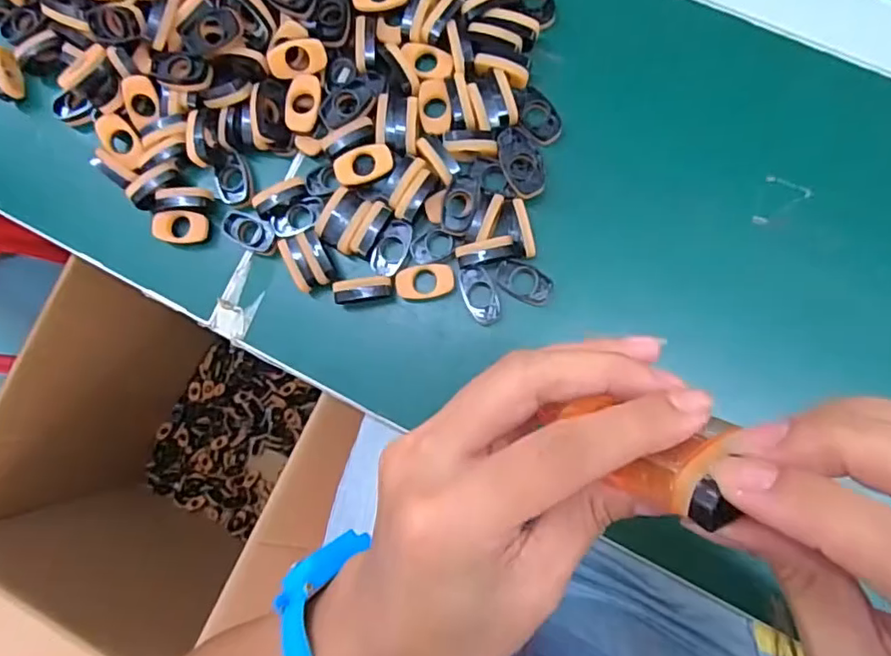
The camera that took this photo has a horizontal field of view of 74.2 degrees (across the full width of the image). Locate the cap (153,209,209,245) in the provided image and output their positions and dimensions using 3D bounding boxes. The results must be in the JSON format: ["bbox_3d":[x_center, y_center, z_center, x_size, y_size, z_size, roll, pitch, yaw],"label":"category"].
[{"bbox_3d":[-0.157,-0.060,0.350,0.032,0.008,0.020,10,85,6],"label":"cap"}]

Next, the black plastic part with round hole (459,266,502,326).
[{"bbox_3d":[0.020,-0.018,0.332,0.018,0.004,0.035,-21,101,7],"label":"black plastic part with round hole"}]

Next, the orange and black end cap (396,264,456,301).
[{"bbox_3d":[-0.011,-0.026,0.334,0.033,0.006,0.019,-6,83,5],"label":"orange and black end cap"}]

